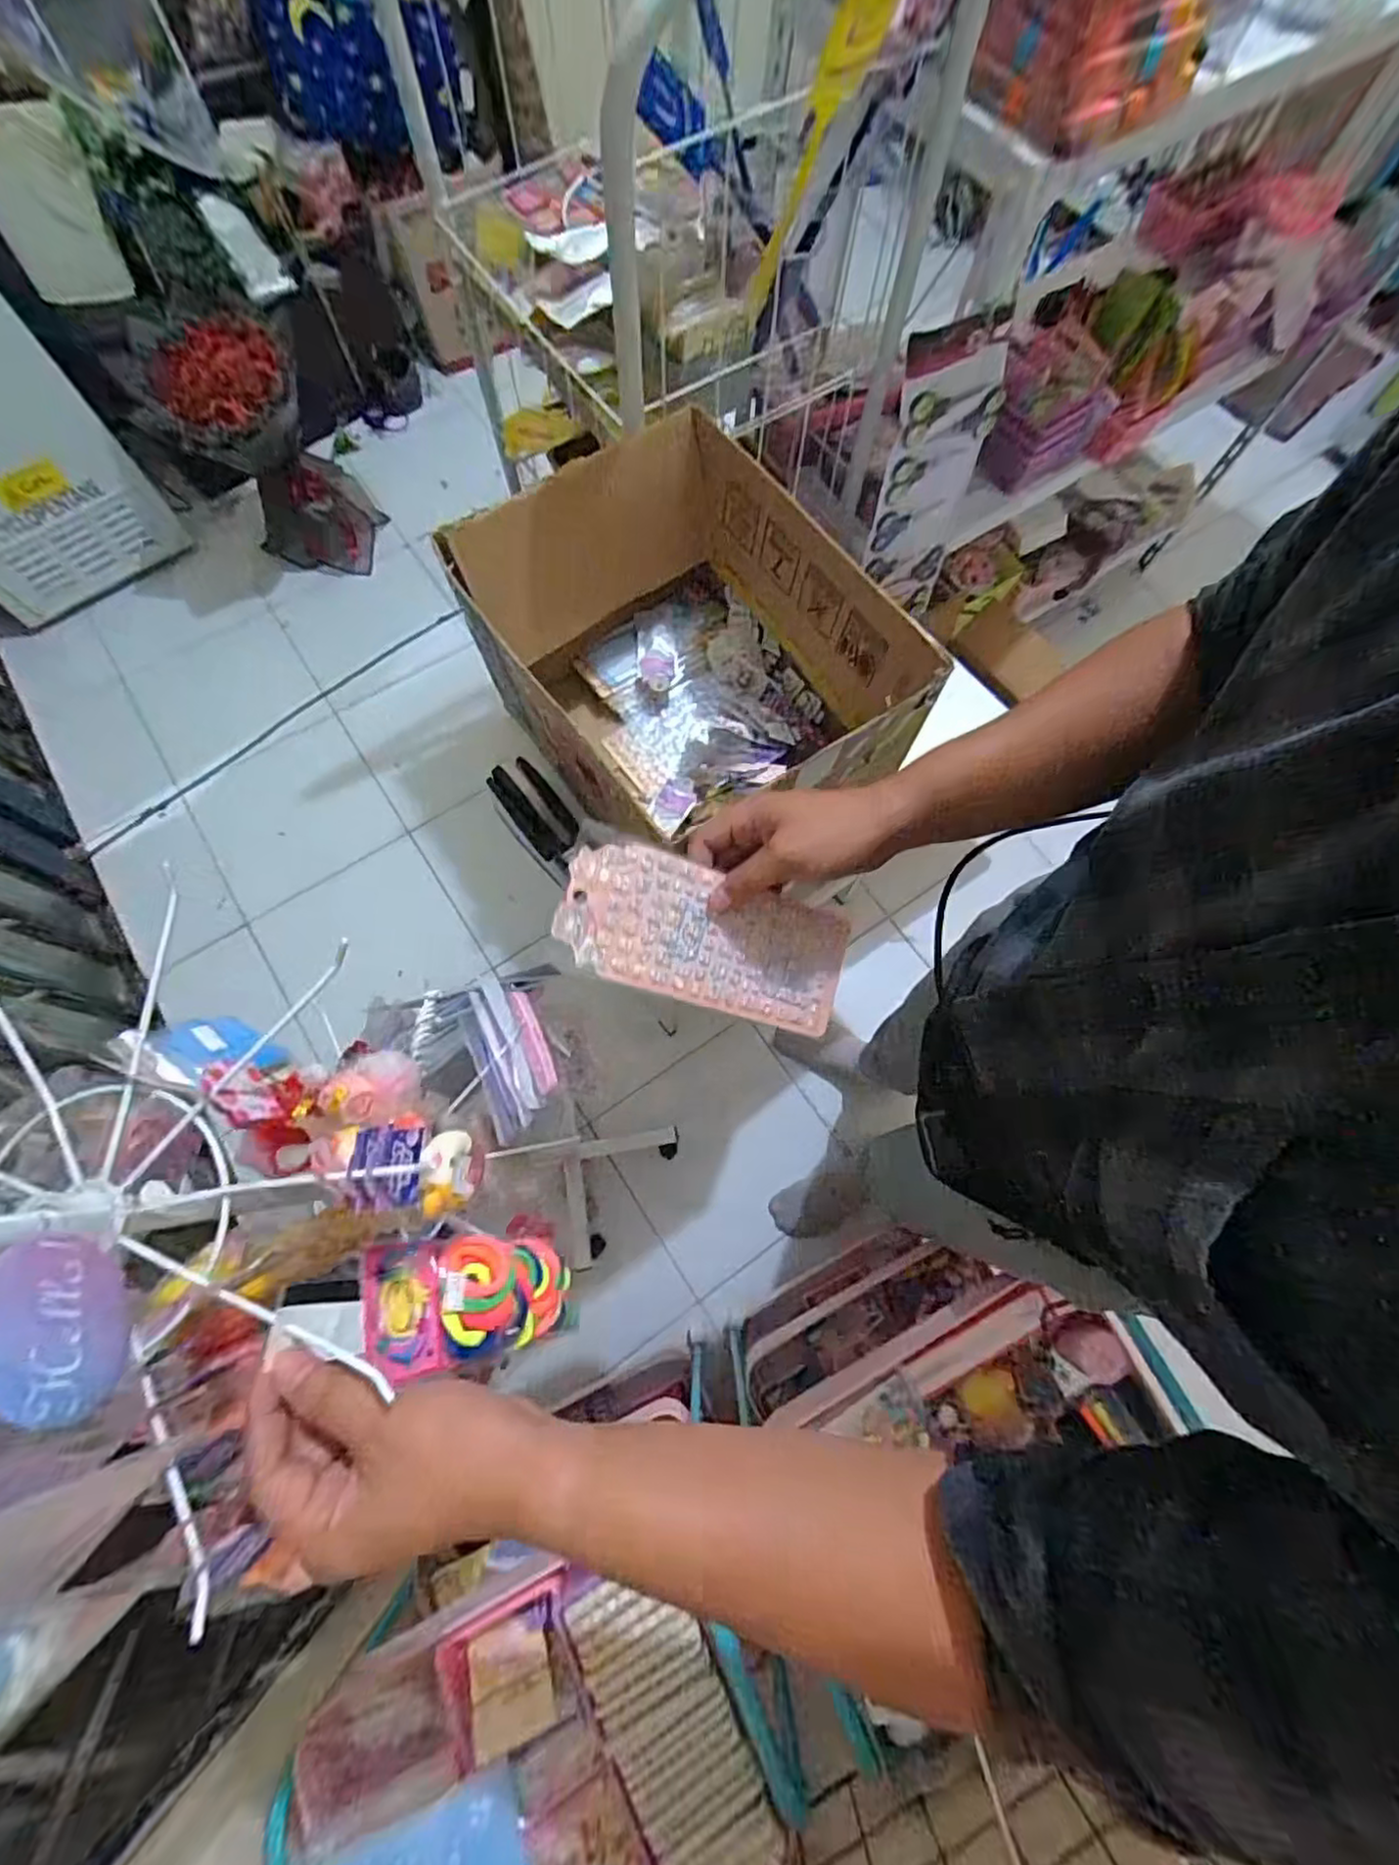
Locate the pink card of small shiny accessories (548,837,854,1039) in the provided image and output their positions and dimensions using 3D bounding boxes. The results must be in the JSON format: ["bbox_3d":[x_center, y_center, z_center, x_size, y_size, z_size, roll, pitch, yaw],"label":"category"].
[{"bbox_3d":[0.011,0.005,0.490,0.218,0.006,0.093,17,84,-22],"label":"pink card of small shiny accessories"}]

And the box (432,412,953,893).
[{"bbox_3d":[-0.003,-0.269,0.730,0.293,0.258,0.383,-35,75,-12],"label":"box"}]

